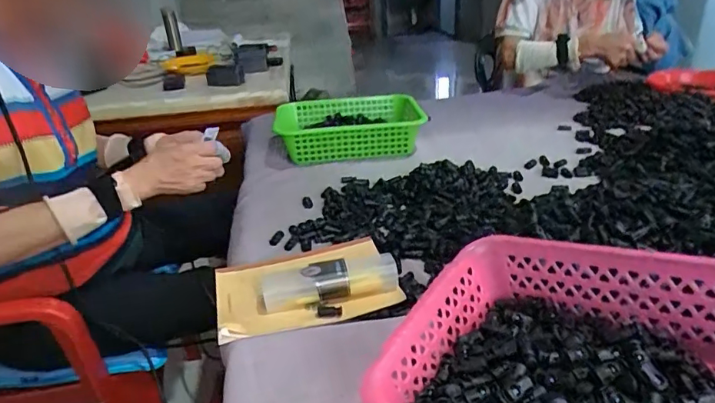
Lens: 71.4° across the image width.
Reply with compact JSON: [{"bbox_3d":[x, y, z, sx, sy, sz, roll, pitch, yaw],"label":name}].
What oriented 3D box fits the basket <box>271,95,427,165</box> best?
[{"bbox_3d":[-0.013,-0.154,1.058,0.300,0.085,0.203,-5,26,-5],"label":"basket"}]

